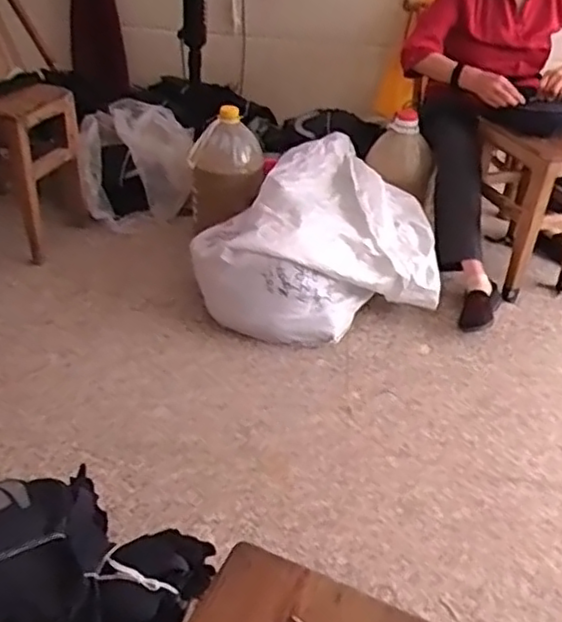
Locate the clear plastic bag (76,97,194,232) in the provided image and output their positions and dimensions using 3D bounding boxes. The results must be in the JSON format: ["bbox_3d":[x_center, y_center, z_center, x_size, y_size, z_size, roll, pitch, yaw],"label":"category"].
[{"bbox_3d":[-0.408,-0.420,1.899,0.305,0.268,0.340,-4,35,-13],"label":"clear plastic bag"}]

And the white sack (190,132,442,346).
[{"bbox_3d":[0.082,-0.180,1.649,0.607,0.276,0.443,-10,37,-21],"label":"white sack"}]

